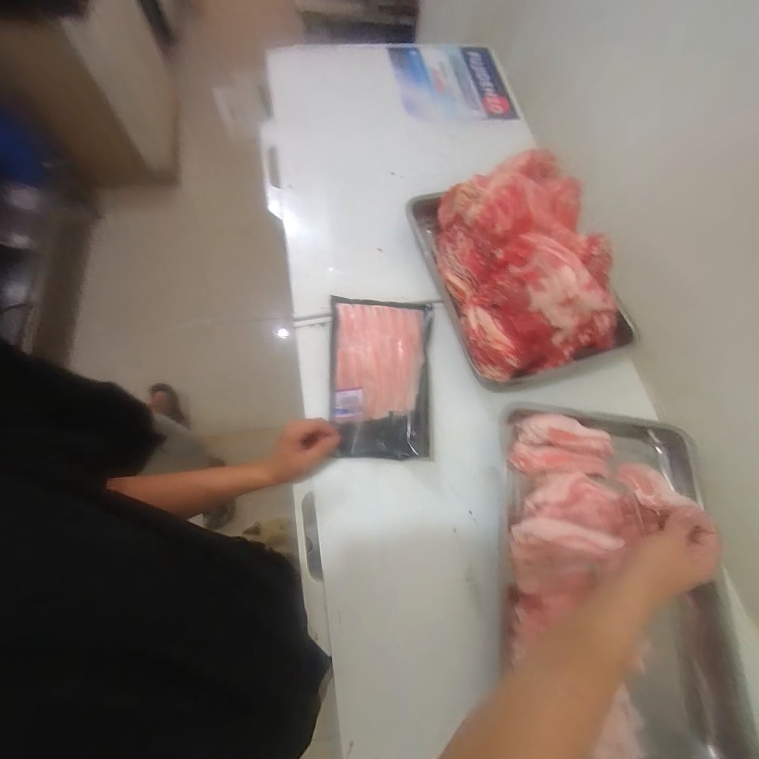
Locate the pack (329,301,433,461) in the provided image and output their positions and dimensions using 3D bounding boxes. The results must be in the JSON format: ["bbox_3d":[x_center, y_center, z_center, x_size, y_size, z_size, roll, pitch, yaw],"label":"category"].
[{"bbox_3d":[0.002,-0.013,0.569,0.175,0.039,0.295,-1,71,1],"label":"pack"}]

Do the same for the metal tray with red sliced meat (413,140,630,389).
[{"bbox_3d":[0.271,-0.229,0.578,0.304,0.177,0.422,-13,73,-10],"label":"metal tray with red sliced meat"}]

